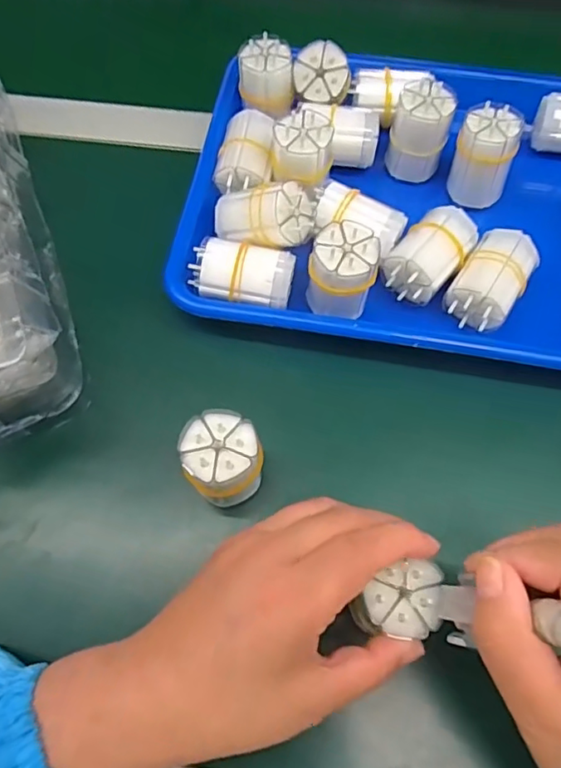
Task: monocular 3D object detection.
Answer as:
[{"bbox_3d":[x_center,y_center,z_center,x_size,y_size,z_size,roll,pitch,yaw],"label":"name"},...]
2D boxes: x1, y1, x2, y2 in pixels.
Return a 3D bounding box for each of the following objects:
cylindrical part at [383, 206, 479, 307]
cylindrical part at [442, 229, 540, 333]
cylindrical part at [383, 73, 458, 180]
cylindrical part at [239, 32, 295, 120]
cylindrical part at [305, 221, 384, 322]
[{"bbox_3d":[0.097,-0.083,0.360,0.041,0.037,0.061,32,70,13],"label":"cylindrical part"},{"bbox_3d":[0.135,-0.064,0.356,0.039,0.040,0.060,32,70,13],"label":"cylindrical part"},{"bbox_3d":[0.099,-0.178,0.390,0.038,0.056,0.034,20,67,8],"label":"cylindrical part"},{"bbox_3d":[-0.009,-0.220,0.400,0.040,0.042,0.040,4,66,2],"label":"cylindrical part"},{"bbox_3d":[0.037,-0.066,0.342,0.039,0.058,0.034,8,66,3],"label":"cylindrical part"}]

